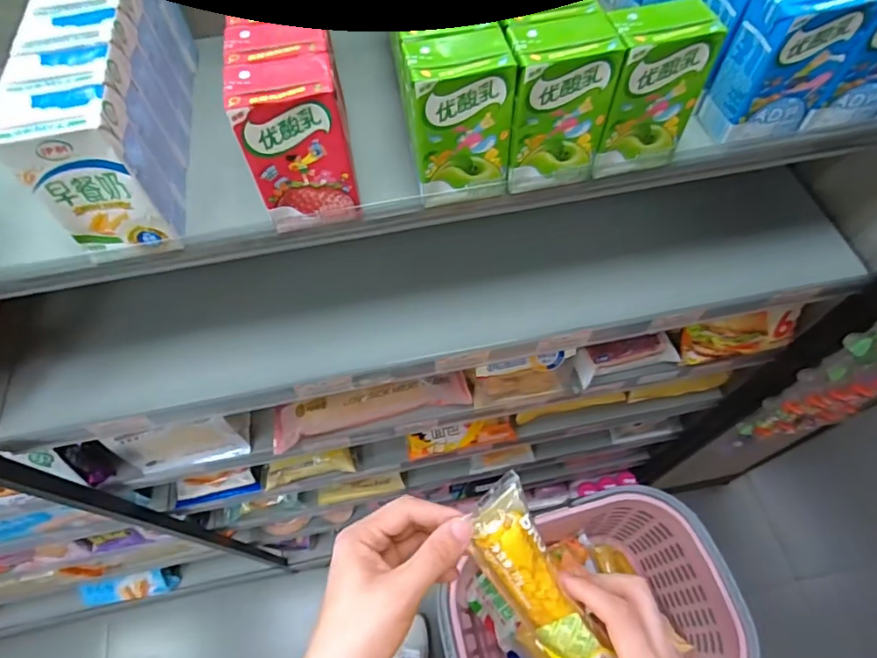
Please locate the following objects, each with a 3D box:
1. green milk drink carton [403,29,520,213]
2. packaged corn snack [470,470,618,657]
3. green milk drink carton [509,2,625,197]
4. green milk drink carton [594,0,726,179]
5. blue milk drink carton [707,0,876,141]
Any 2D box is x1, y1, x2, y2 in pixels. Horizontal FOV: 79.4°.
[{"bbox_3d":[0.014,-0.142,0.366,0.067,0.105,0.042,-8,62,-3],"label":"green milk drink carton"},{"bbox_3d":[0.076,0.192,0.374,0.050,0.028,0.167,-30,91,-14],"label":"packaged corn snack"},{"bbox_3d":[0.079,-0.154,0.367,0.065,0.103,0.045,-13,62,-5],"label":"green milk drink carton"},{"bbox_3d":[0.144,-0.166,0.372,0.064,0.105,0.041,-8,62,-3],"label":"green milk drink carton"},{"bbox_3d":[0.246,-0.194,0.378,0.066,0.096,0.045,-13,62,-6],"label":"blue milk drink carton"}]

